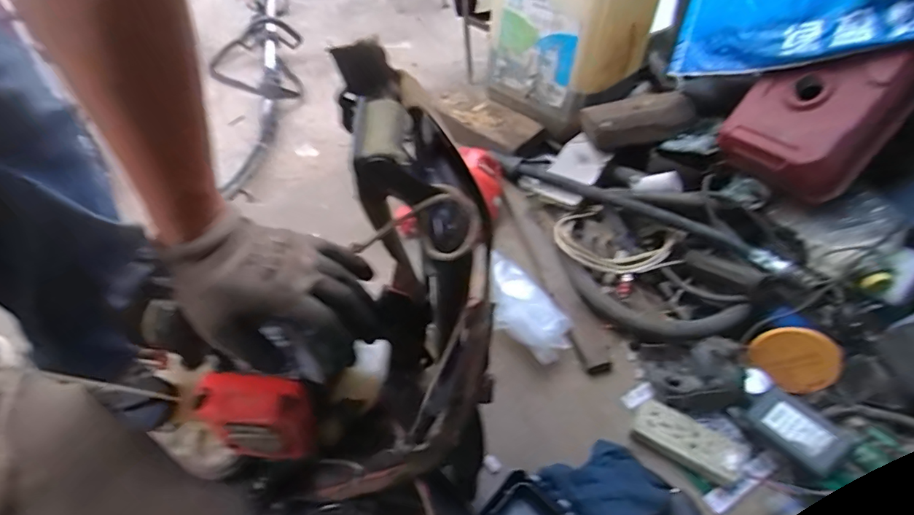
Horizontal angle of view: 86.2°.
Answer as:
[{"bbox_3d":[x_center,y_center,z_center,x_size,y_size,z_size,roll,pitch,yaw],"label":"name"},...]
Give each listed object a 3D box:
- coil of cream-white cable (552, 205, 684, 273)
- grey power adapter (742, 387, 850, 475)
[{"bbox_3d":[0.256,-0.020,0.803,0.204,0.063,0.109,33,54,20],"label":"coil of cream-white cable"},{"bbox_3d":[0.414,0.208,0.599,0.060,0.021,0.103,-45,44,3],"label":"grey power adapter"}]

